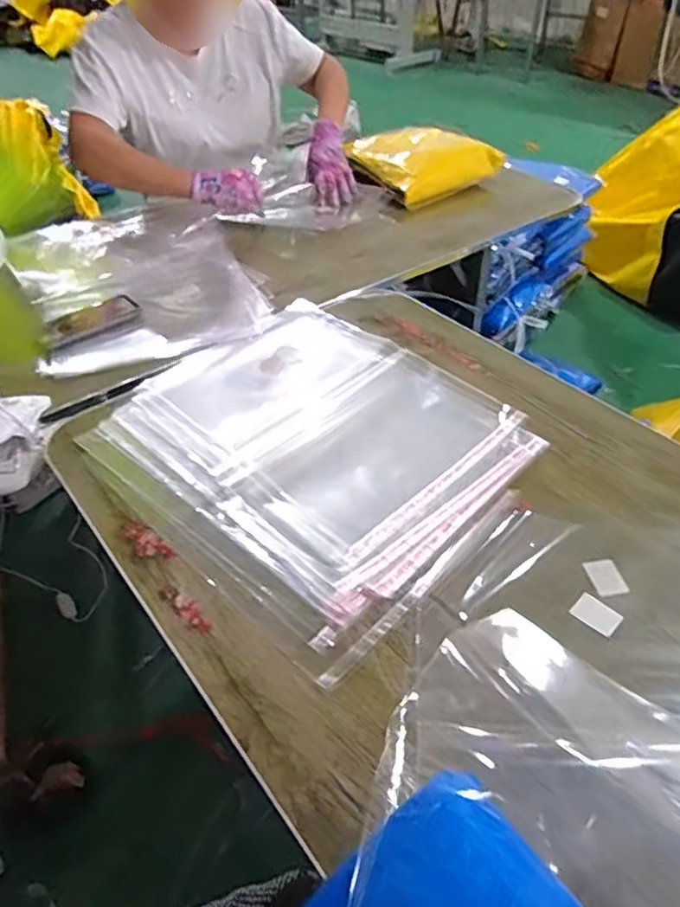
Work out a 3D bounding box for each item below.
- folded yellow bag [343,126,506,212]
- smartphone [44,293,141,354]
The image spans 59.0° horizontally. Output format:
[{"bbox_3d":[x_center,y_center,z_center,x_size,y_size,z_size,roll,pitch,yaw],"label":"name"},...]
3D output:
[{"bbox_3d":[0.176,-0.633,1.309,0.261,0.080,0.268,-25,49,-21],"label":"folded yellow bag"},{"bbox_3d":[-0.388,-0.204,0.931,0.069,0.018,0.152,31,52,30],"label":"smartphone"}]

